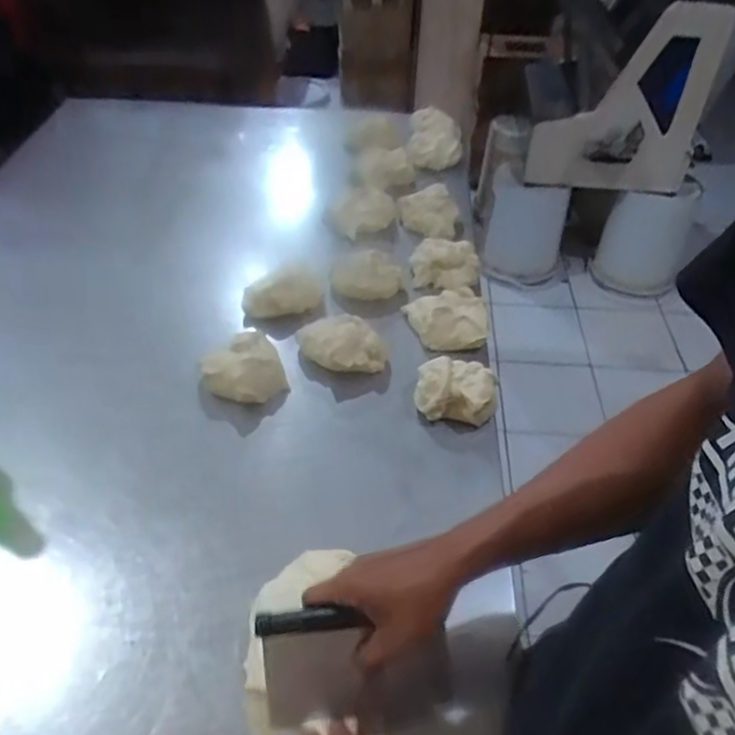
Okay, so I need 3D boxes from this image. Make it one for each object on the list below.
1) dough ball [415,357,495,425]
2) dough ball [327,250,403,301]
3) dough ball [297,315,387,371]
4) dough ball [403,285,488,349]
[{"bbox_3d":[0.106,0.027,0.808,0.099,0.055,0.073,8,44,7],"label":"dough ball"},{"bbox_3d":[-0.004,-0.140,0.987,0.105,0.038,0.069,-13,46,-14],"label":"dough ball"},{"bbox_3d":[-0.036,-0.038,0.907,0.128,0.042,0.086,5,44,4],"label":"dough ball"},{"bbox_3d":[0.113,-0.067,0.932,0.103,0.046,0.098,-7,44,-8],"label":"dough ball"}]

